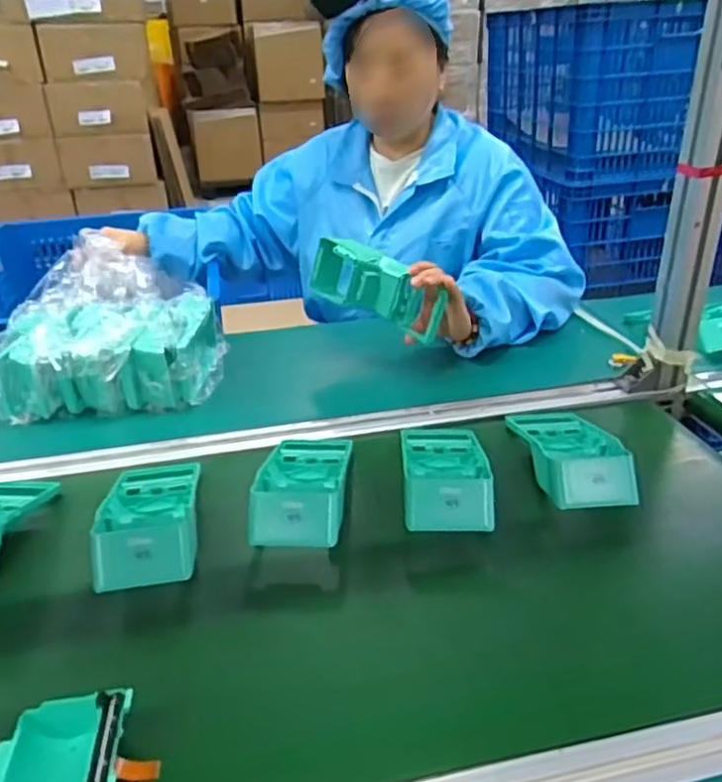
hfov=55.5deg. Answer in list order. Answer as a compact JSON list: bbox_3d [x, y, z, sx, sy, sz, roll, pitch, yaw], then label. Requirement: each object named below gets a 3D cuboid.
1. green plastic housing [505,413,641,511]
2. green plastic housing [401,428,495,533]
[{"bbox_3d":[0.213,0.059,0.723,0.095,0.052,0.194,-2,29,0],"label":"green plastic housing"},{"bbox_3d":[0.082,0.079,0.687,0.091,0.052,0.184,0,29,3],"label":"green plastic housing"}]

